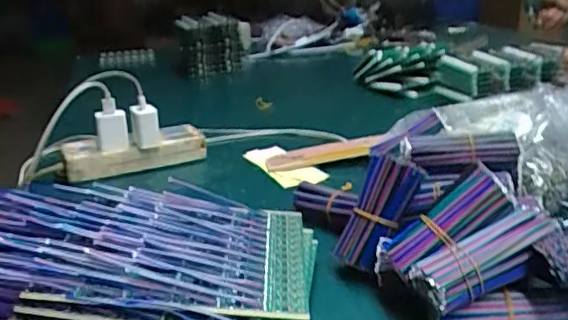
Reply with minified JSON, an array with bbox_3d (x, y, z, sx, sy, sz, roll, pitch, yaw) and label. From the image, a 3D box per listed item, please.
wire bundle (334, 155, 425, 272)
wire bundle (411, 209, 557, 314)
[{"bbox_3d":[0.083,0.048,0.496,0.039,0.099,0.039,25,6,-27],"label":"wire bundle"},{"bbox_3d":[0.148,0.072,0.411,0.105,0.034,0.031,-28,25,-11],"label":"wire bundle"}]

